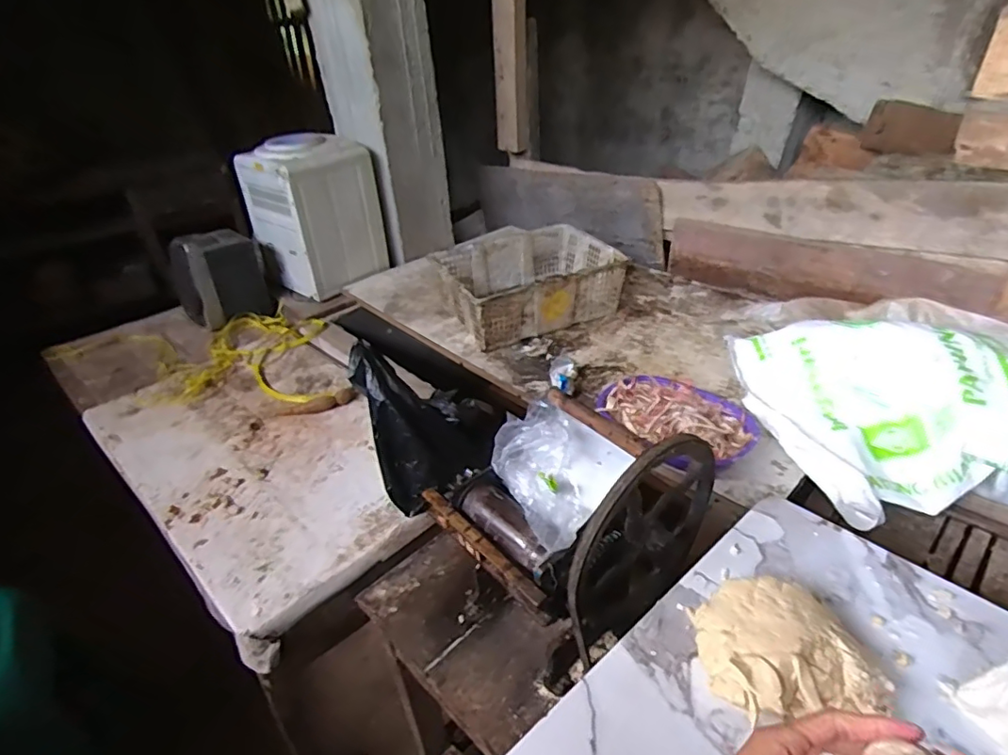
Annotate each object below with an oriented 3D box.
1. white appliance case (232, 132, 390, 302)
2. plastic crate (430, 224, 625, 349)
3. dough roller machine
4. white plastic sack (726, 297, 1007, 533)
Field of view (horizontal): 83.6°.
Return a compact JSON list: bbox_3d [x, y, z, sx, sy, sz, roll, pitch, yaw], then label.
[{"bbox_3d":[-0.601,-0.530,1.802,0.305,0.408,0.314,26,44,36],"label":"white appliance case"},{"bbox_3d":[0.075,-0.275,1.625,0.472,0.160,0.355,-15,36,-16],"label":"plastic crate"},{"bbox_3d":[0.095,0.171,0.744,0.298,0.281,0.223,-23,39,-26],"label":"dough roller machine"},{"bbox_3d":[0.795,0.050,0.991,0.672,0.200,0.406,2,35,8],"label":"white plastic sack"}]

